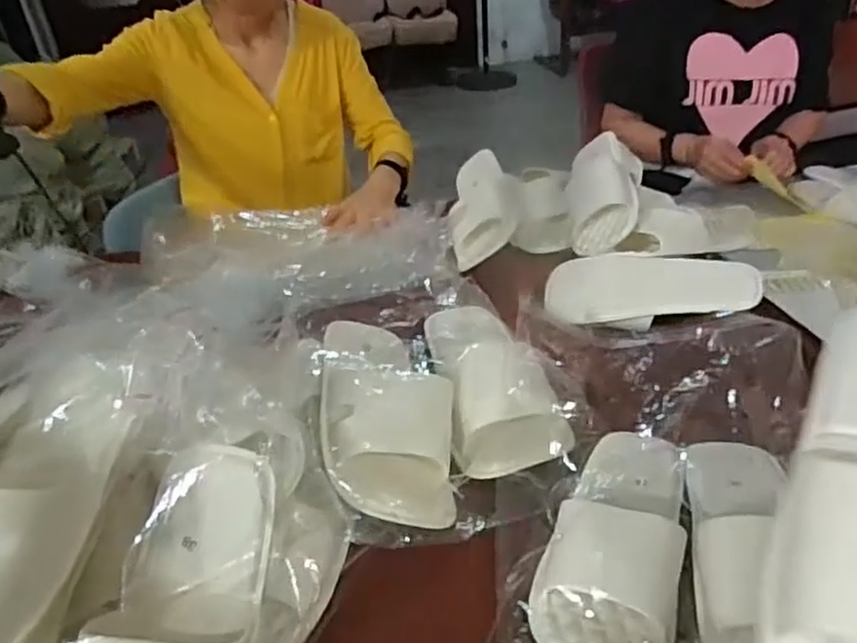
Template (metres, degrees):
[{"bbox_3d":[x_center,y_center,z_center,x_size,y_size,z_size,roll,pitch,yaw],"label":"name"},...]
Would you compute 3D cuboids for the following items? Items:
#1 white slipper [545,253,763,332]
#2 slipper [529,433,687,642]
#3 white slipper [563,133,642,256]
[{"bbox_3d":[0.255,-0.042,0.790,0.231,0.053,0.113,6,35,16],"label":"white slipper"},{"bbox_3d":[0.145,0.152,0.511,0.096,0.058,0.222,9,36,21],"label":"slipper"},{"bbox_3d":[0.238,-0.187,0.917,0.097,0.065,0.235,2,53,11],"label":"white slipper"}]

